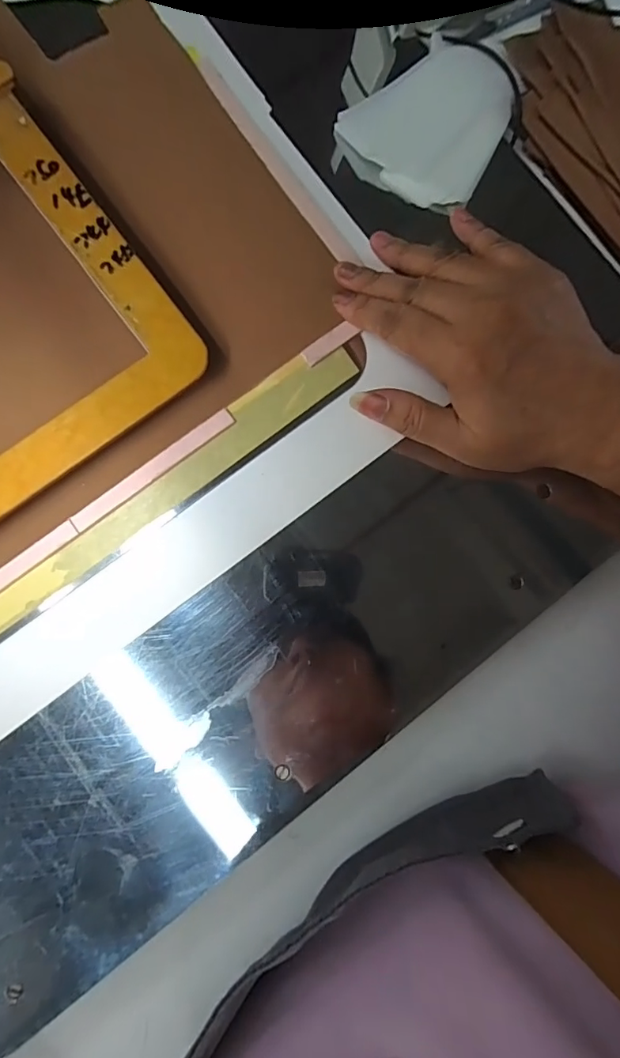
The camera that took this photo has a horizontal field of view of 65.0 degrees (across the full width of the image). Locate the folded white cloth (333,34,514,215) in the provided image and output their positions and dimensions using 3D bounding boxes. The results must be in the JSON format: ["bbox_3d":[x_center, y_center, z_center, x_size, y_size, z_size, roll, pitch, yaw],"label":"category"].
[{"bbox_3d":[0.072,-0.249,0.289,0.087,0.020,0.104,27,83,1],"label":"folded white cloth"}]

